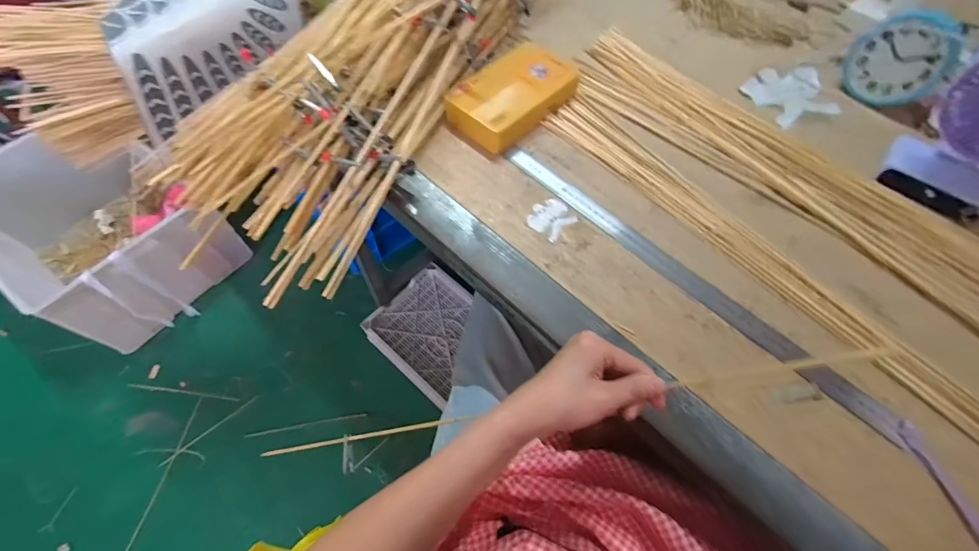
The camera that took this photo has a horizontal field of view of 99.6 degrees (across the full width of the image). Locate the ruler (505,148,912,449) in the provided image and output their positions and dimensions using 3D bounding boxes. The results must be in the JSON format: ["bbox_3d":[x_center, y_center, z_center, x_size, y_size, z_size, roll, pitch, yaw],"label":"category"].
[{"bbox_3d":[0.214,-0.008,0.483,0.032,0.008,0.515,-41,69,-20],"label":"ruler"}]

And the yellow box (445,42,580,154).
[{"bbox_3d":[0.034,-0.262,0.590,0.111,0.043,0.192,41,68,18],"label":"yellow box"}]

